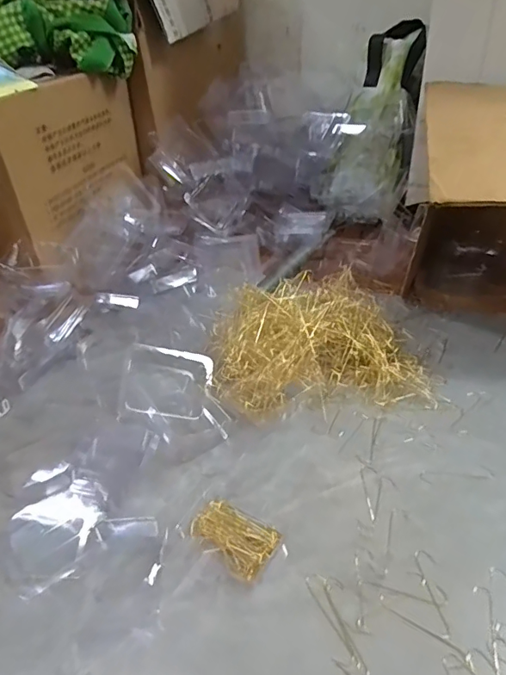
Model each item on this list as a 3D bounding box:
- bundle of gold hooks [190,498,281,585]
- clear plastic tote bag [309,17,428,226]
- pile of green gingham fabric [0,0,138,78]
[{"bbox_3d":[-0.015,0.159,0.389,0.067,0.012,0.043,22,43,30],"label":"bundle of gold hooks"},{"bbox_3d":[0.203,-0.365,0.806,0.132,0.345,0.090,19,5,27],"label":"clear plastic tote bag"},{"bbox_3d":[-0.263,-0.392,0.630,0.209,0.089,0.077,-5,36,-3],"label":"pile of green gingham fabric"}]

